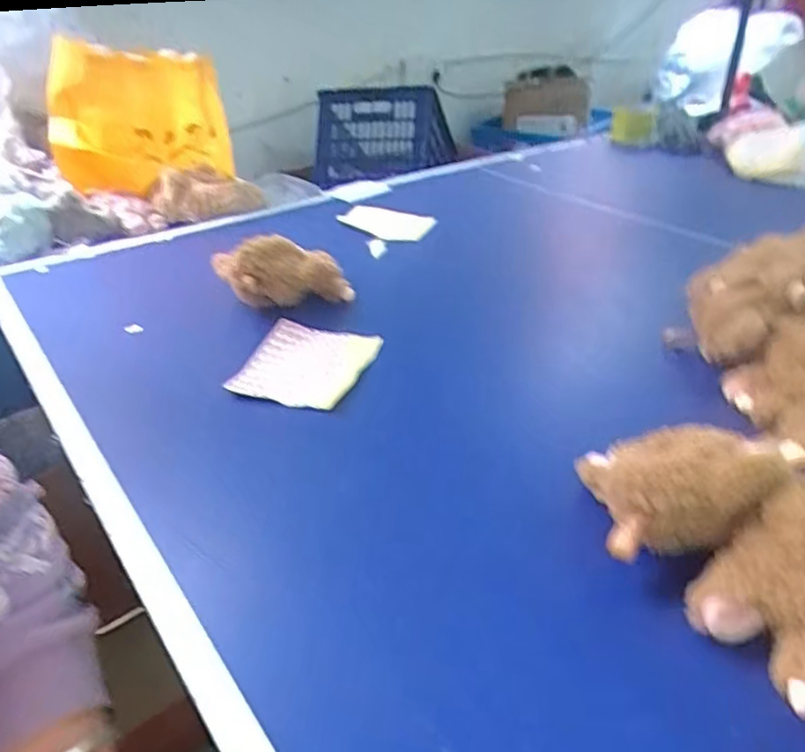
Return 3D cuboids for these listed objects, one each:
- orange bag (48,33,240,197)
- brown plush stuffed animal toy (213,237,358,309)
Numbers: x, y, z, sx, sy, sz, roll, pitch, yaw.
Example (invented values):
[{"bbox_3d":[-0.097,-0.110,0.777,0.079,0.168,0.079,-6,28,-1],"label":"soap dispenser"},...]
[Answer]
[{"bbox_3d":[-0.363,-0.351,0.854,0.230,0.179,0.105,-9,34,-12],"label":"orange bag"},{"bbox_3d":[-0.117,-0.104,0.621,0.137,0.065,0.074,6,31,-13],"label":"brown plush stuffed animal toy"}]

